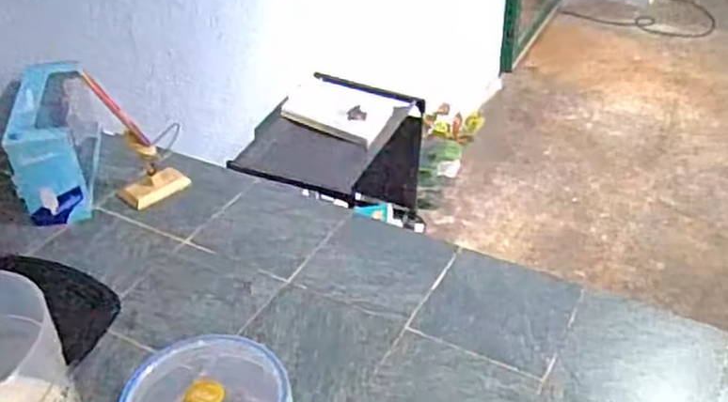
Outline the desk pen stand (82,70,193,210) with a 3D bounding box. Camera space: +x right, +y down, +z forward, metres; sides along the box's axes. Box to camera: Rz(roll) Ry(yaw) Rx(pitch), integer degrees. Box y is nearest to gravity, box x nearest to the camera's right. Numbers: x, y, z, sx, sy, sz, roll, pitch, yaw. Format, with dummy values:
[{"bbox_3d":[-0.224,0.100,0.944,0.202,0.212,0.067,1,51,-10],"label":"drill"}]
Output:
[{"bbox_3d":[-0.287,-0.084,0.953,0.097,0.177,0.062,-13,38,-16],"label":"desk pen stand"}]

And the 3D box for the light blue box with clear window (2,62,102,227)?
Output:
[{"bbox_3d":[-0.411,-0.089,0.991,0.075,0.132,0.223,-6,36,-8],"label":"light blue box with clear window"}]

